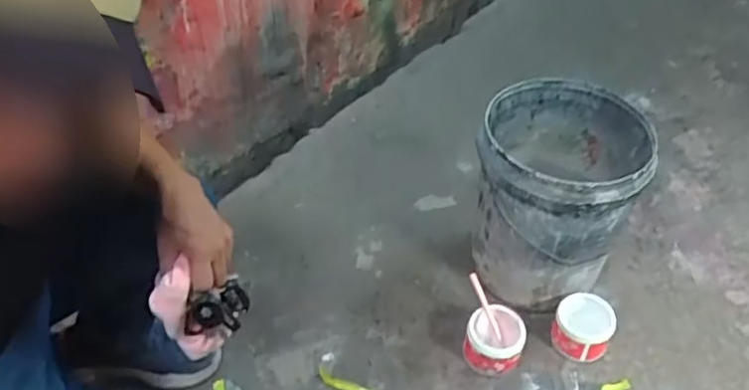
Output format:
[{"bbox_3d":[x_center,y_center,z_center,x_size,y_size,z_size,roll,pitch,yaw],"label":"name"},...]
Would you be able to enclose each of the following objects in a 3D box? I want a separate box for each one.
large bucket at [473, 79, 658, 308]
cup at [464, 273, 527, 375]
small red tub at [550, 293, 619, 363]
[{"bbox_3d":[0.348,0.016,1.287,0.282,0.395,0.296,0,45,0],"label":"large bucket"},{"bbox_3d":[0.229,0.247,1.214,0.113,0.129,0.144,8,46,7],"label":"cup"},{"bbox_3d":[0.404,0.255,1.250,0.105,0.062,0.119,19,48,17],"label":"small red tub"}]

